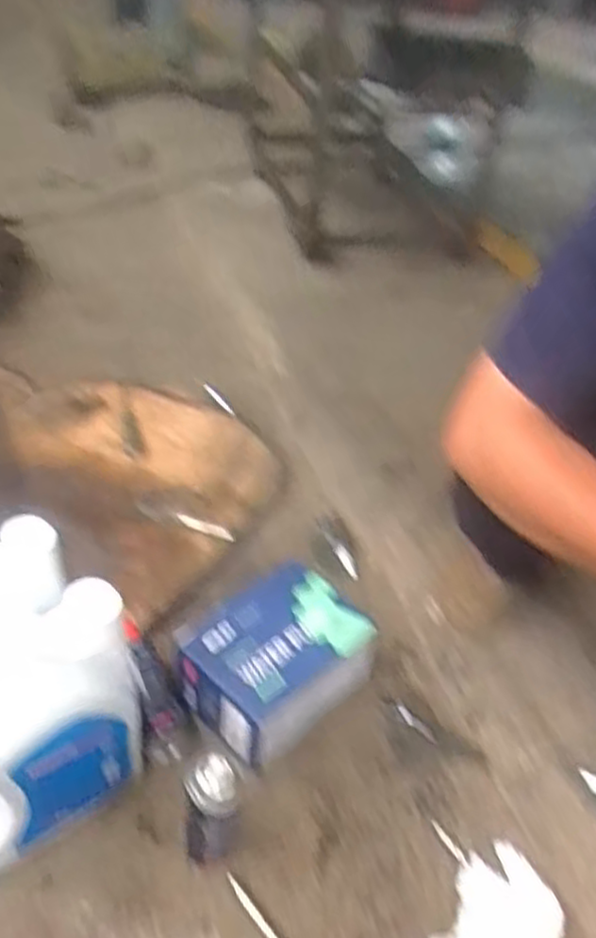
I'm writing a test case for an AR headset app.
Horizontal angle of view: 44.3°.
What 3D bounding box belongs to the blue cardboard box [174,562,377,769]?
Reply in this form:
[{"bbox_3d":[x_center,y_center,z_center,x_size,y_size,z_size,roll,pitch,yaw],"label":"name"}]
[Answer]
[{"bbox_3d":[-0.027,0.245,0.950,0.227,0.116,0.166,-27,51,-32],"label":"blue cardboard box"}]

